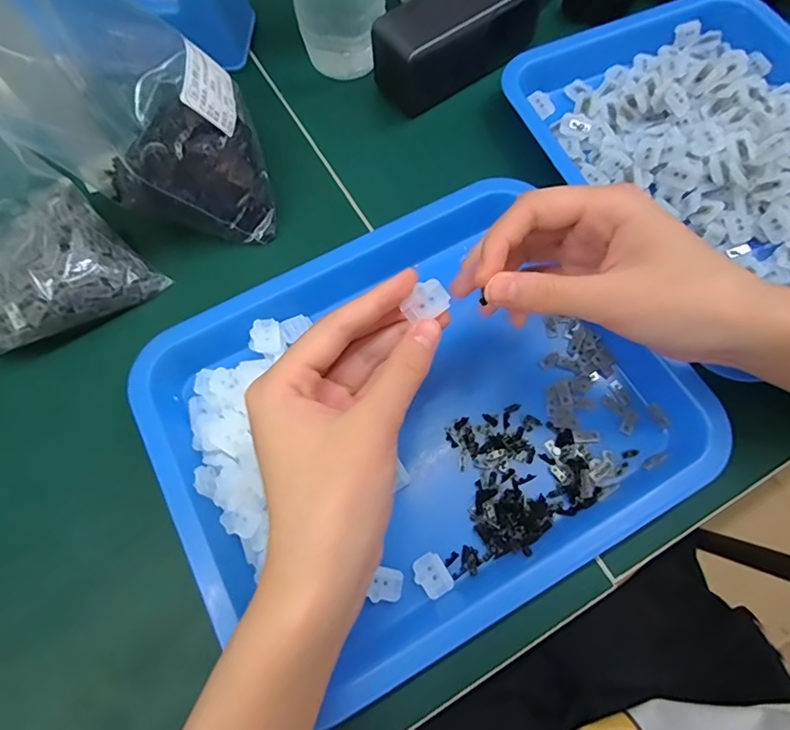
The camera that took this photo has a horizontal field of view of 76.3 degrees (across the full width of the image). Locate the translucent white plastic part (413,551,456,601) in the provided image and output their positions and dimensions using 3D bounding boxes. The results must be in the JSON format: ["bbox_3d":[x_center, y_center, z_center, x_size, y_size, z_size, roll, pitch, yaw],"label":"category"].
[{"bbox_3d":[0.020,0.111,0.266,0.017,0.004,0.022,-31,71,-11],"label":"translucent white plastic part"}]

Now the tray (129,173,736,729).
[{"bbox_3d":[0.008,0.023,0.291,0.270,0.029,0.236,-31,71,-10],"label":"tray"}]

